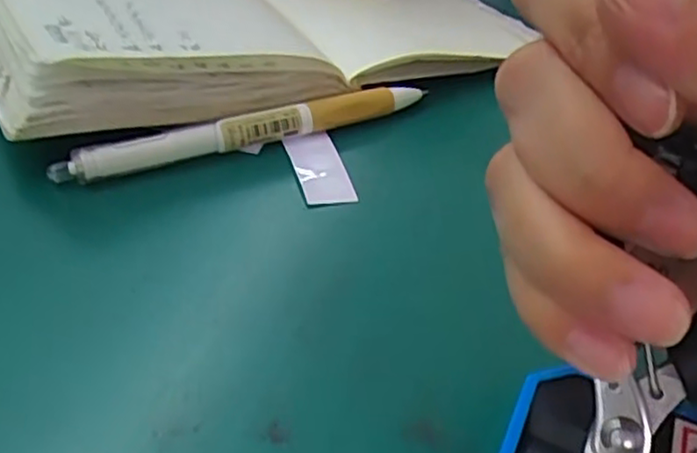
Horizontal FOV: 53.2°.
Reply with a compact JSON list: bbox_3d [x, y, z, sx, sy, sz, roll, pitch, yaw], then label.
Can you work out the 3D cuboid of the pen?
[{"bbox_3d":[-0.033,-0.035,0.256,0.141,0.016,0.011,-16,46,-27],"label":"pen"}]

